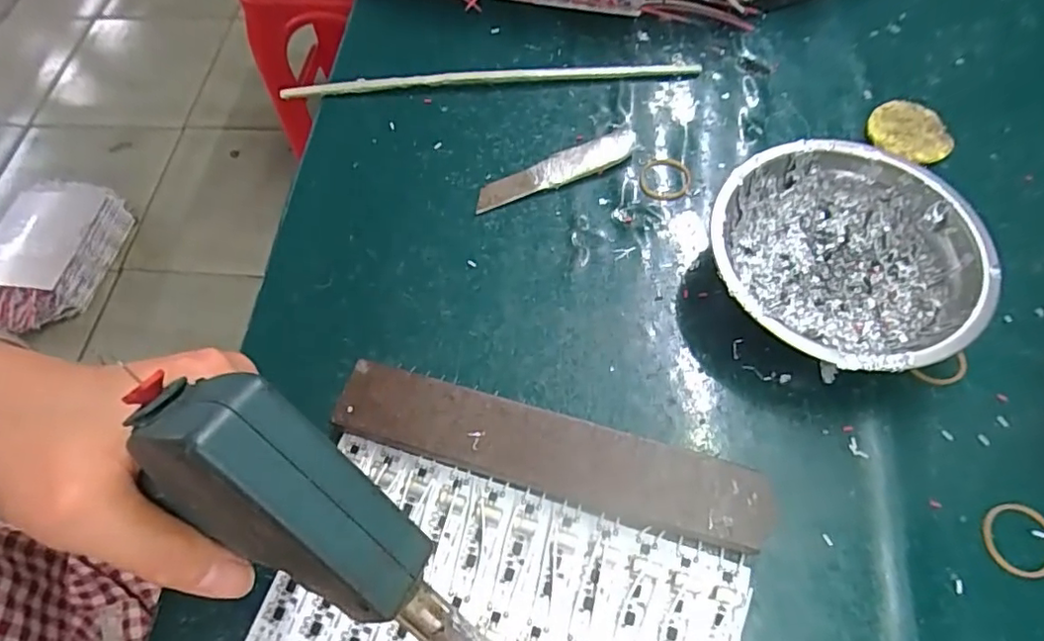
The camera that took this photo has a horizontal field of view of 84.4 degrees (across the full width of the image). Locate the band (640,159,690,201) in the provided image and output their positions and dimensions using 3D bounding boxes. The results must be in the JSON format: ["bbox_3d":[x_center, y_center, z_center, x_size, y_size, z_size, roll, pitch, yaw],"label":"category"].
[{"bbox_3d":[0.085,-0.085,0.343,0.030,0.004,0.029,-1,64,2],"label":"band"}]

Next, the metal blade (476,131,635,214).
[{"bbox_3d":[0.020,-0.089,0.345,0.102,0.004,0.020,-22,74,-5],"label":"metal blade"}]

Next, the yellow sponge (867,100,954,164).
[{"bbox_3d":[0.234,-0.114,0.348,0.047,0.007,0.046,27,69,15],"label":"yellow sponge"}]

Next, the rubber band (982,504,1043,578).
[{"bbox_3d":[0.216,0.094,0.247,0.029,0.004,0.029,-1,64,2],"label":"rubber band"}]

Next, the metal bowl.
[{"bbox_3d":[0.156,-0.028,0.290,0.122,0.040,0.121,-1,64,2],"label":"metal bowl"}]

